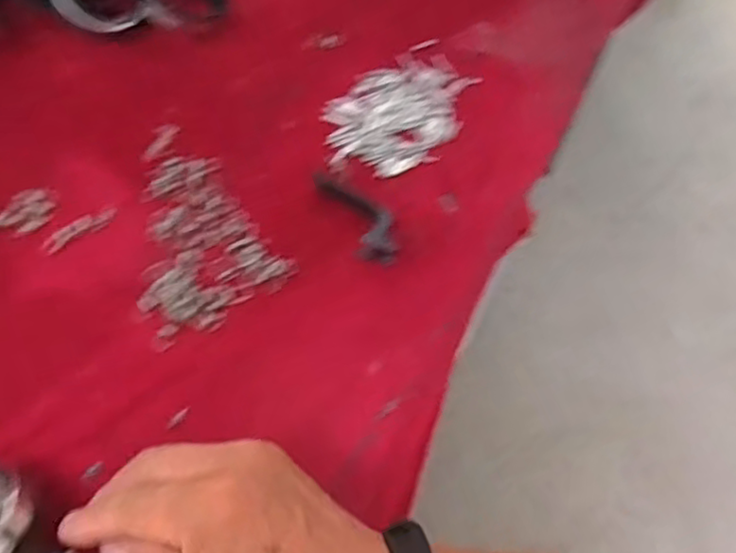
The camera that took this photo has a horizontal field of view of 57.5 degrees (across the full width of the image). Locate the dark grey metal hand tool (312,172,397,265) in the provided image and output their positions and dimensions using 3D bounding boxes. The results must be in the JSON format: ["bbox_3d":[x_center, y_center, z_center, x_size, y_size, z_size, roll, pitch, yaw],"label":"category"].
[{"bbox_3d":[-0.007,-0.048,0.465,0.030,0.017,0.088,-20,62,-13],"label":"dark grey metal hand tool"}]

